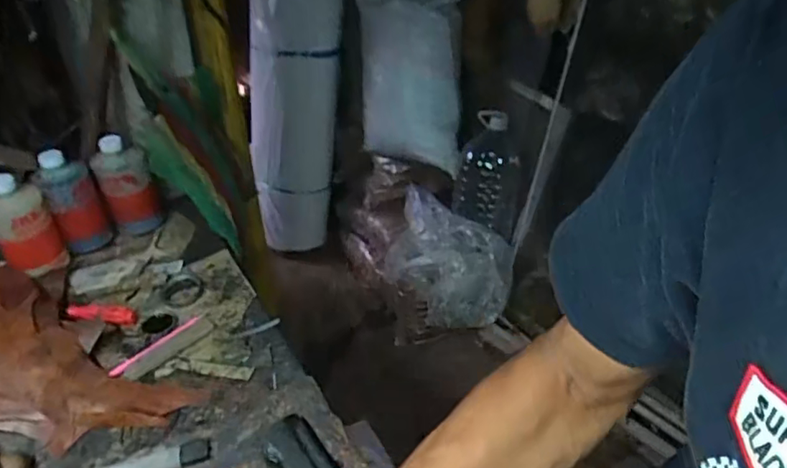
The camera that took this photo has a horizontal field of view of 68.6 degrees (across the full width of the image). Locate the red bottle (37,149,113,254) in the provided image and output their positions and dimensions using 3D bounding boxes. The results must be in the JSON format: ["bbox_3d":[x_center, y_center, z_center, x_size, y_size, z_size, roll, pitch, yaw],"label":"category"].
[{"bbox_3d":[-0.464,-0.041,0.849,0.068,0.164,0.060,-23,43,-29],"label":"red bottle"}]

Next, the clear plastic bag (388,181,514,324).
[{"bbox_3d":[0.164,0.077,1.735,0.375,0.220,0.357,13,38,17],"label":"clear plastic bag"}]

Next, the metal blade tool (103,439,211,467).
[{"bbox_3d":[-0.238,0.226,0.571,0.109,0.005,0.028,-14,41,-9],"label":"metal blade tool"}]

